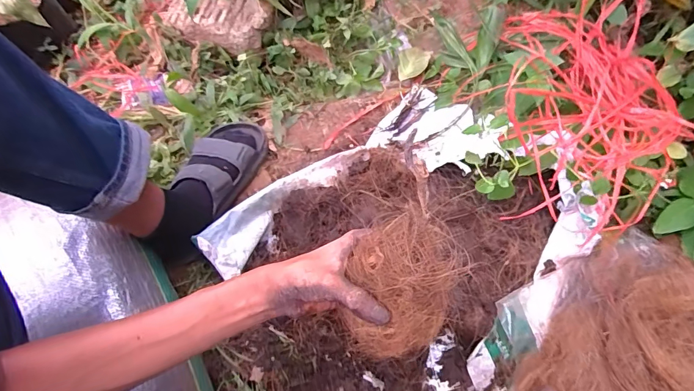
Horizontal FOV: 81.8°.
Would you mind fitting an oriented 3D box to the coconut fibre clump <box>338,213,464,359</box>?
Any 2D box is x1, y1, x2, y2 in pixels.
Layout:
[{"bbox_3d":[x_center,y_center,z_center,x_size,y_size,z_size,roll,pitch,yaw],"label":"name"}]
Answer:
[{"bbox_3d":[0.043,0.075,0.315,0.083,0.074,0.099,12,68,2],"label":"coconut fibre clump"}]

